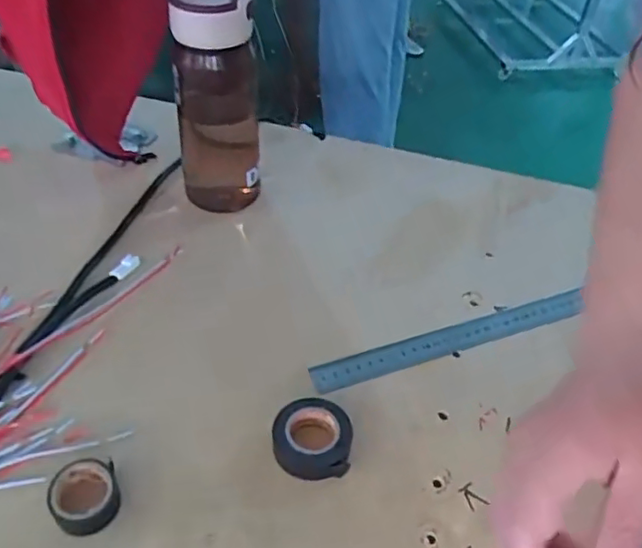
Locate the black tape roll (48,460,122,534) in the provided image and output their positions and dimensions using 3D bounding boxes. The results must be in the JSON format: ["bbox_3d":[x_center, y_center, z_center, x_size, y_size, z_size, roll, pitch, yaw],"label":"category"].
[{"bbox_3d":[-0.150,0.141,0.386,0.041,0.018,0.044,3,43,-3],"label":"black tape roll"}]

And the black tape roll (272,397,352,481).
[{"bbox_3d":[-0.006,0.115,0.426,0.053,0.022,0.052,3,43,-3],"label":"black tape roll"}]

